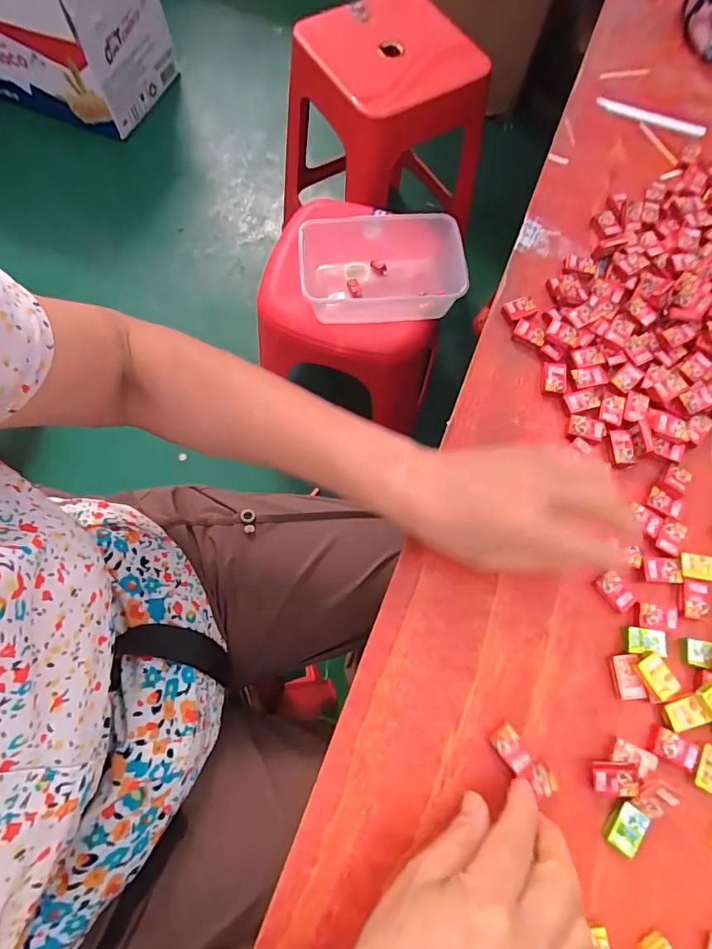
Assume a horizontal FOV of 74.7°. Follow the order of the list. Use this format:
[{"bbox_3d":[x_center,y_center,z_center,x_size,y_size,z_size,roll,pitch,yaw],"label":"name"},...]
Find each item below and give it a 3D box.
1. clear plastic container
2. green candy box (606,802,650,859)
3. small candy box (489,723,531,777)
[{"bbox_3d":[0.042,-0.316,0.742,0.254,0.097,0.140,0,72,-1],"label":"clear plastic container"},{"bbox_3d":[0.158,0.207,0.272,0.016,0.007,0.025,36,74,10],"label":"green candy box"},{"bbox_3d":[0.094,0.167,0.285,0.016,0.007,0.026,-33,75,-12],"label":"small candy box"}]

